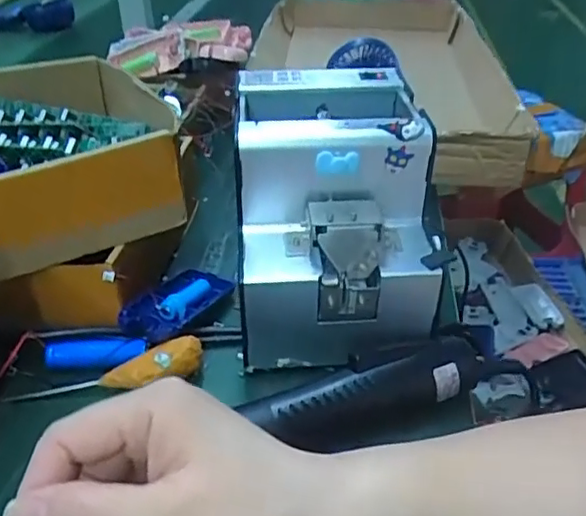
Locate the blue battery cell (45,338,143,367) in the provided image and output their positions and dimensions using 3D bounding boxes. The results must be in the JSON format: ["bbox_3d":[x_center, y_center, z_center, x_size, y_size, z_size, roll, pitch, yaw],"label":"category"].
[{"bbox_3d":[-0.133,0.063,0.408,0.065,0.014,0.014,-3,35,-3],"label":"blue battery cell"}]

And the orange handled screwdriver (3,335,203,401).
[{"bbox_3d":[-0.121,0.073,0.395,0.122,0.025,0.026,-6,36,-7],"label":"orange handled screwdriver"}]

